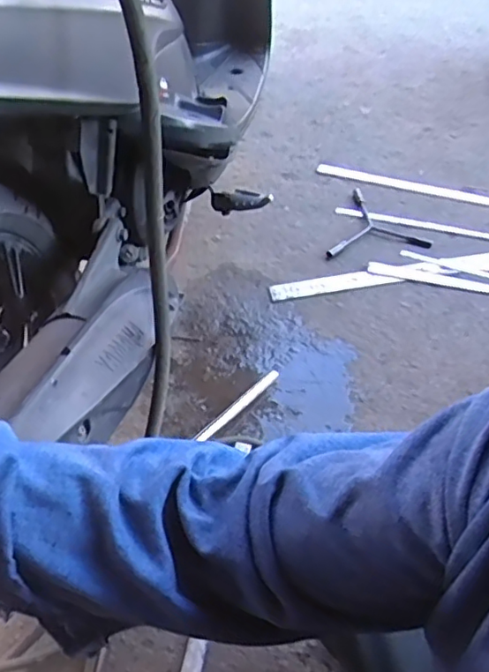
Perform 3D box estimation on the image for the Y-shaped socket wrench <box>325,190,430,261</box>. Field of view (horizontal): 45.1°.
[{"bbox_3d":[0.306,-0.224,1.287,0.199,0.020,0.252,17,52,14],"label":"Y-shaped socket wrench"}]

